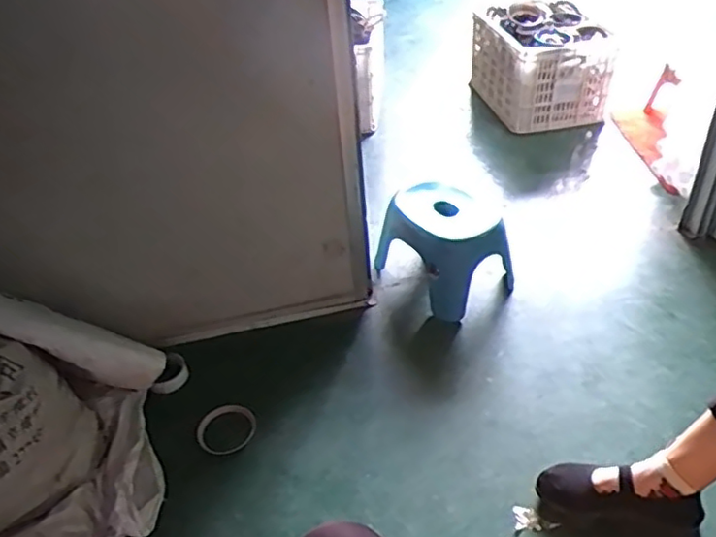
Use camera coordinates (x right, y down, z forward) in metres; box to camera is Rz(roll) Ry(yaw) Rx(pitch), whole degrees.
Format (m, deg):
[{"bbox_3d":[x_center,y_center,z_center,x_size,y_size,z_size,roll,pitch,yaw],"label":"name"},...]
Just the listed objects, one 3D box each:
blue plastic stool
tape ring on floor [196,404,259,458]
[{"bbox_3d":[0.177,-0.054,1.288,0.177,0.207,0.249,-29,44,-26],"label":"blue plastic stool"},{"bbox_3d":[-0.246,0.298,1.152,0.110,0.014,0.095,-24,42,-22],"label":"tape ring on floor"}]

